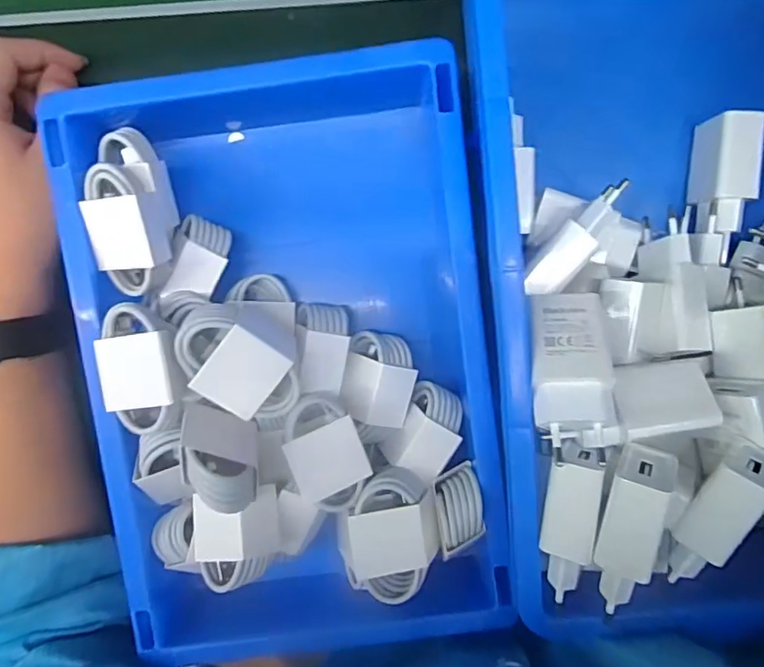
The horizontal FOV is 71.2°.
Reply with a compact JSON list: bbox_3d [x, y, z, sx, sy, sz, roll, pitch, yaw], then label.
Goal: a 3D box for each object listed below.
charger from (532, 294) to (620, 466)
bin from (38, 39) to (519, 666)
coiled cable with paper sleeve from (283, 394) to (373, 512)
[{"bbox_3d":[0.091,0.020,0.253,0.038,0.020,0.078,0,74,2],"label":"charger"},{"bbox_3d":[-0.043,0.019,0.294,0.209,0.088,0.323,-8,90,2],"label":"bin"},{"bbox_3d":[-0.031,0.064,0.287,0.038,0.016,0.061,-21,93,-18],"label":"coiled cable with paper sleeve"}]

